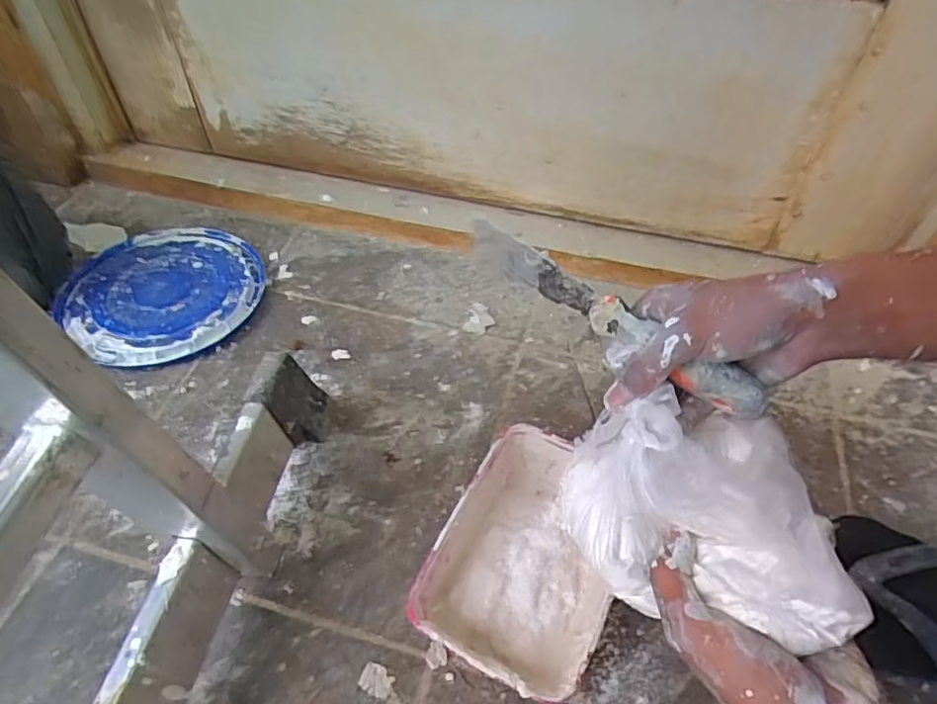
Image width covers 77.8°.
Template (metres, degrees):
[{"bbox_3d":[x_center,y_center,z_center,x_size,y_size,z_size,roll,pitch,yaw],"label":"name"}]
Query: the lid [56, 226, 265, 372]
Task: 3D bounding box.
[{"bbox_3d":[-0.319,-0.067,0.620,0.194,0.016,0.197,1,49,-1],"label":"lid"}]

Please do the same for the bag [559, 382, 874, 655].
[{"bbox_3d":[0.121,0.087,0.315,0.116,0.075,0.121,2,49,-1],"label":"bag"}]

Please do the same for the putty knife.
[{"bbox_3d":[0.087,-0.024,0.363,0.203,0.041,0.016,35,56,19],"label":"putty knife"}]

